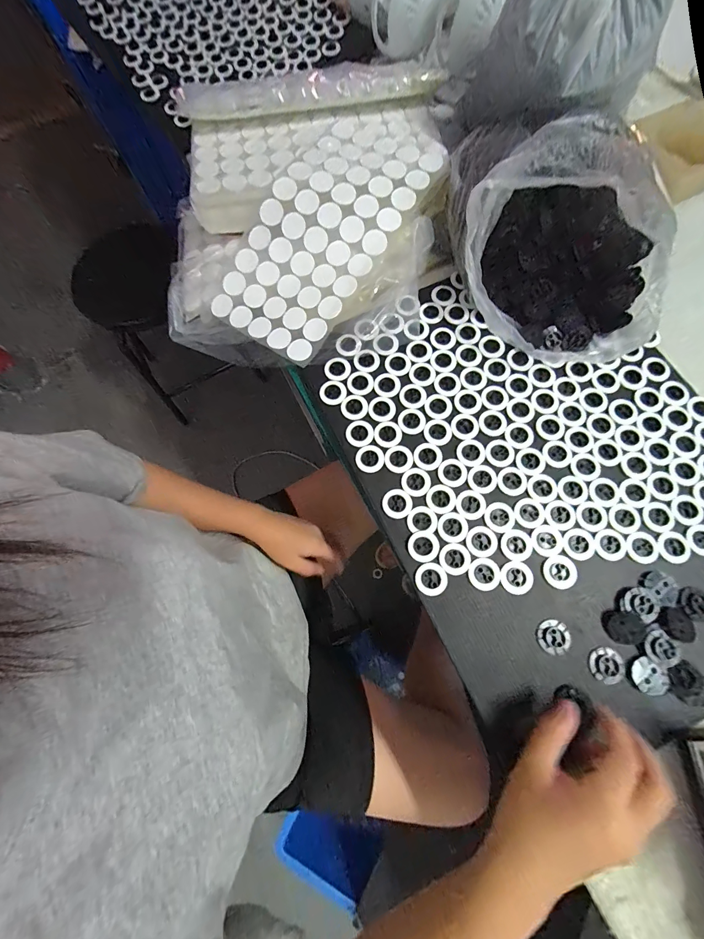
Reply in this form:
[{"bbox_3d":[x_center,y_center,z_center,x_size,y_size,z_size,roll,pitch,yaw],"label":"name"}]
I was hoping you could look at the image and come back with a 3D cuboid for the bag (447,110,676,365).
[{"bbox_3d":[0.212,-0.247,0.352,0.203,0.126,0.249,2,74,1],"label":"bag"}]

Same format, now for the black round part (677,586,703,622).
[{"bbox_3d":[0.307,0.119,0.308,0.027,0.004,0.029,0,74,0],"label":"black round part"}]

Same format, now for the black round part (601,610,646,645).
[{"bbox_3d":[0.239,0.138,0.302,0.032,0.006,0.028,-3,74,-1],"label":"black round part"}]

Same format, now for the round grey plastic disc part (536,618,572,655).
[{"bbox_3d":[0.177,0.147,0.302,0.028,0.004,0.027,0,74,0],"label":"round grey plastic disc part"}]

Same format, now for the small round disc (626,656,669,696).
[{"bbox_3d":[0.251,0.176,0.292,0.026,0.004,0.031,-41,78,-11],"label":"small round disc"}]

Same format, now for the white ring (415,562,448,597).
[{"bbox_3d":[0.073,0.100,0.316,0.028,0.004,0.028,0,74,0],"label":"white ring"}]

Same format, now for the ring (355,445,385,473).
[{"bbox_3d":[0.019,-0.011,0.353,0.029,0.005,0.028,0,74,0],"label":"ring"}]

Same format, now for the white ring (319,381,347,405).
[{"bbox_3d":[-0.020,-0.083,0.374,0.028,0.006,0.026,0,74,0],"label":"white ring"}]

